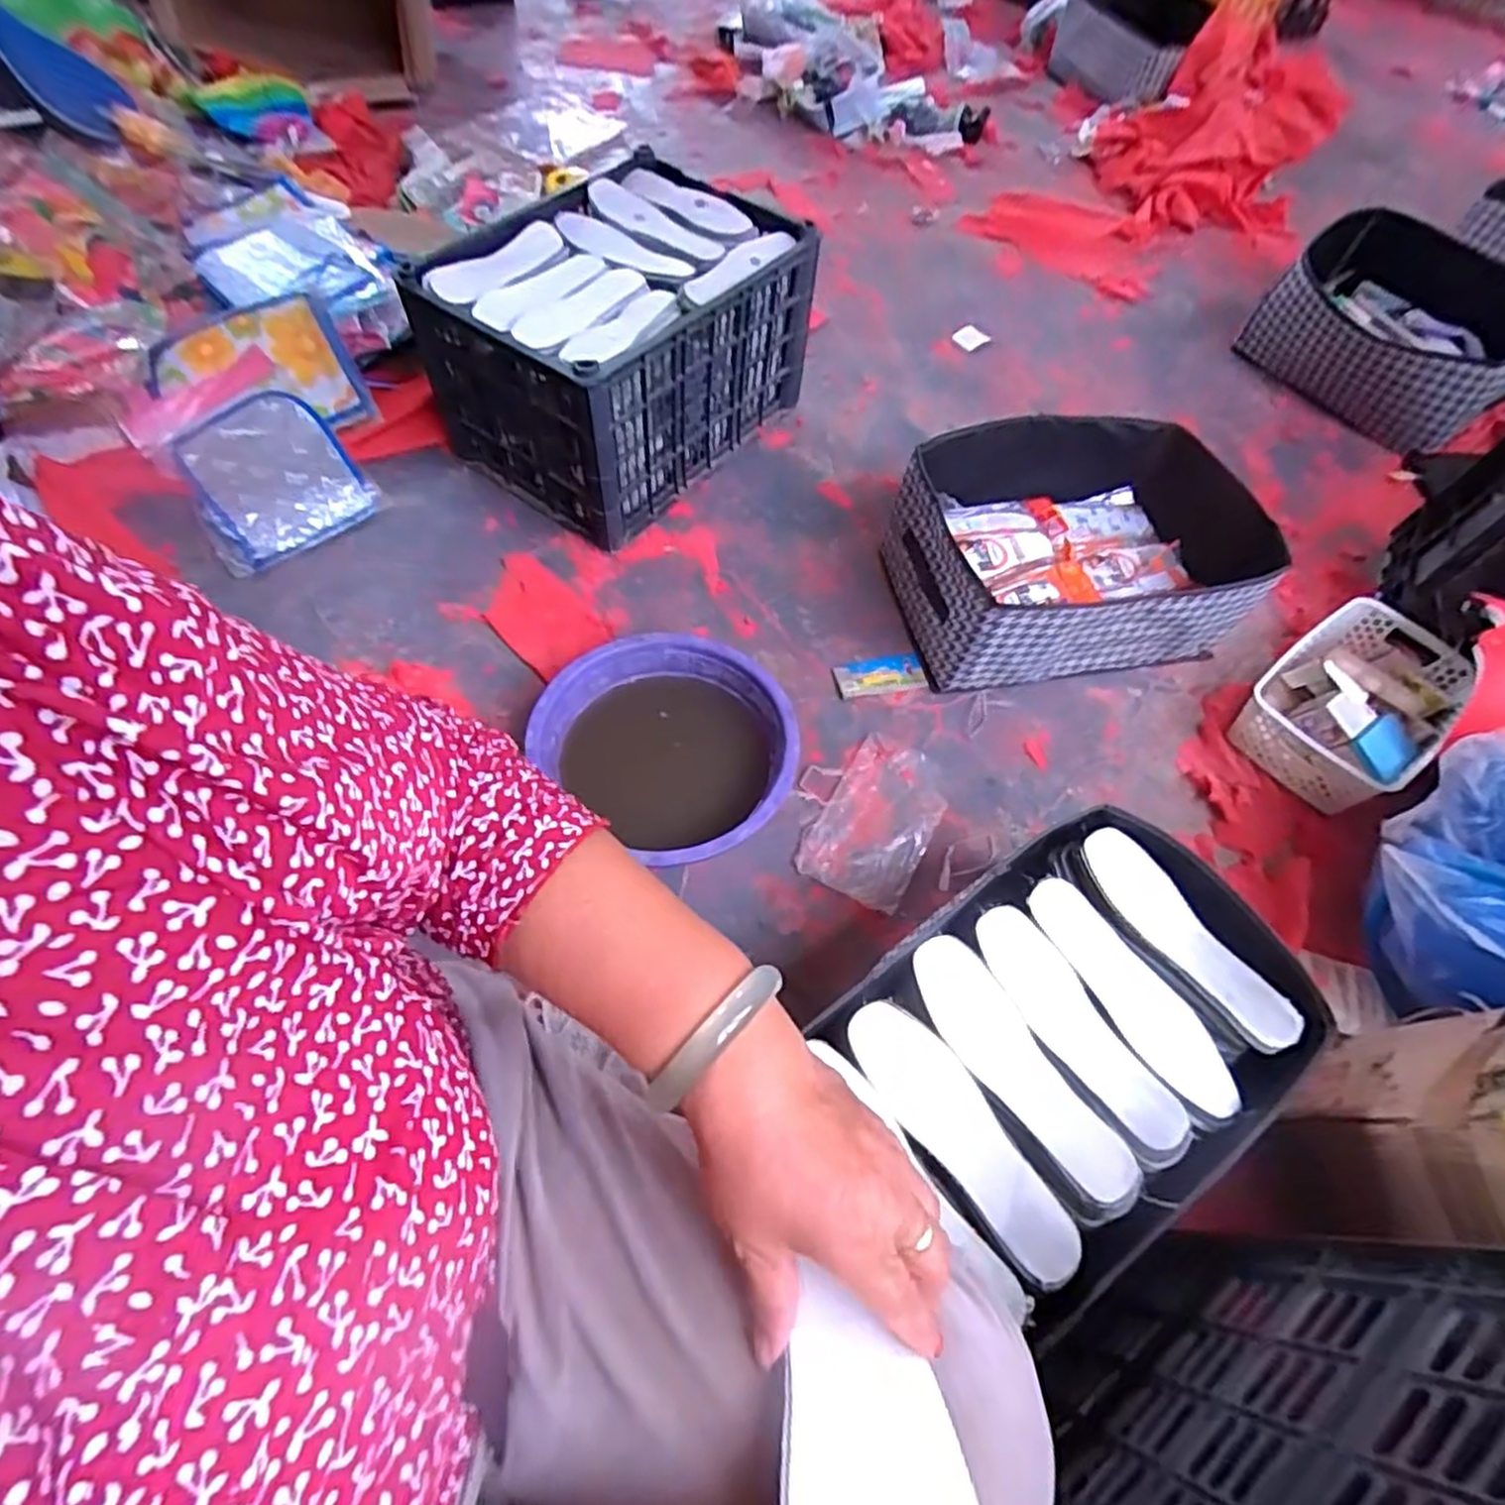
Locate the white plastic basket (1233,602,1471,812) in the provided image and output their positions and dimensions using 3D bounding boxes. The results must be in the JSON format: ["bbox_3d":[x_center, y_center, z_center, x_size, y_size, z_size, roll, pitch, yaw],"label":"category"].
[{"bbox_3d":[0.802,-0.073,1.009,0.303,0.088,0.197,-35,68,-21],"label":"white plastic basket"}]

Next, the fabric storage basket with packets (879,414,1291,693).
[{"bbox_3d":[0.448,-0.277,1.062,0.460,0.187,0.333,-11,61,-10],"label":"fabric storage basket with packets"}]

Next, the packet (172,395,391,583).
[{"bbox_3d":[-0.751,-0.427,1.178,0.229,0.031,0.295,-36,73,-14],"label":"packet"}]

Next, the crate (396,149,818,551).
[{"bbox_3d":[-0.199,-0.616,1.169,0.390,0.300,0.469,36,64,16],"label":"crate"}]

